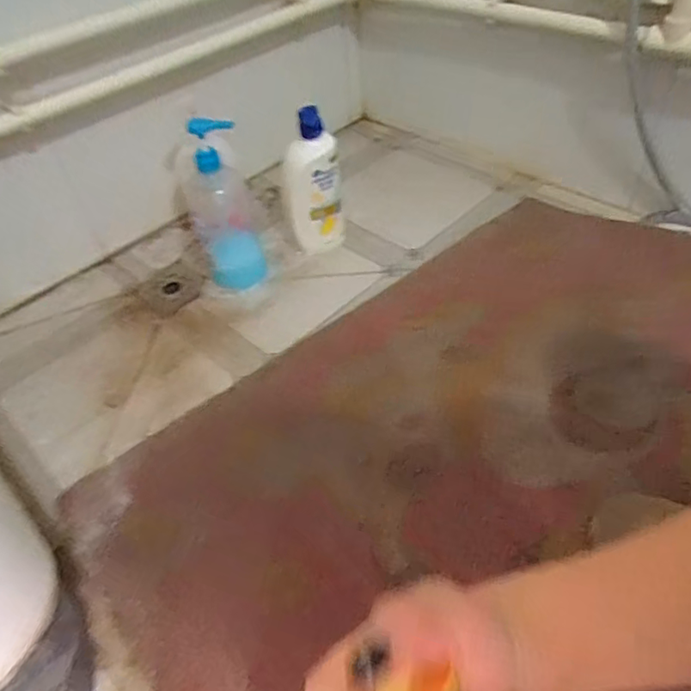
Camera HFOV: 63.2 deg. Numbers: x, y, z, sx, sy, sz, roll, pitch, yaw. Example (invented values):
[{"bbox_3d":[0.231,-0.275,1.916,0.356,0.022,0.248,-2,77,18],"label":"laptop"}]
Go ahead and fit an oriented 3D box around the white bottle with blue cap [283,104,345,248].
[{"bbox_3d":[-0.051,-0.239,0.865,0.087,0.220,0.047,-9,46,-2],"label":"white bottle with blue cap"}]

